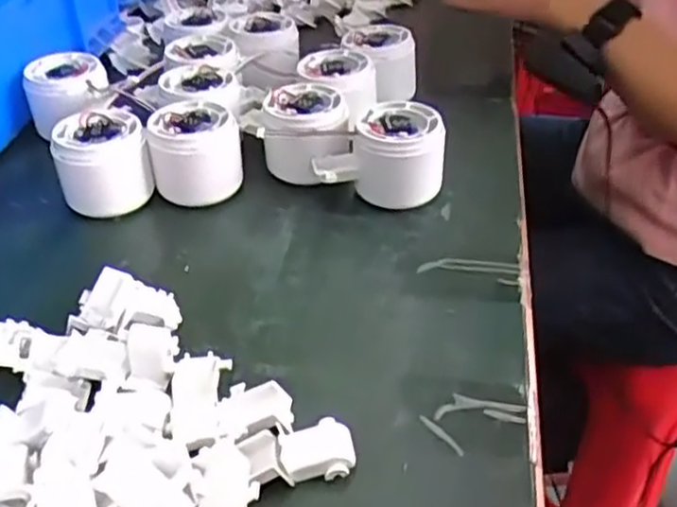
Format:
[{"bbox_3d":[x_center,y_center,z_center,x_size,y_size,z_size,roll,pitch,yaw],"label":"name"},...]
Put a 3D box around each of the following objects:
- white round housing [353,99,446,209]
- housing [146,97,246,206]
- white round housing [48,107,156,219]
[{"bbox_3d":[0.038,-0.063,0.476,0.056,0.057,0.056,0,38,0],"label":"white round housing"},{"bbox_3d":[-0.094,-0.066,0.481,0.057,0.053,0.053,0,38,0],"label":"housing"},{"bbox_3d":[-0.152,-0.057,0.469,0.055,0.053,0.054,0,38,0],"label":"white round housing"}]

